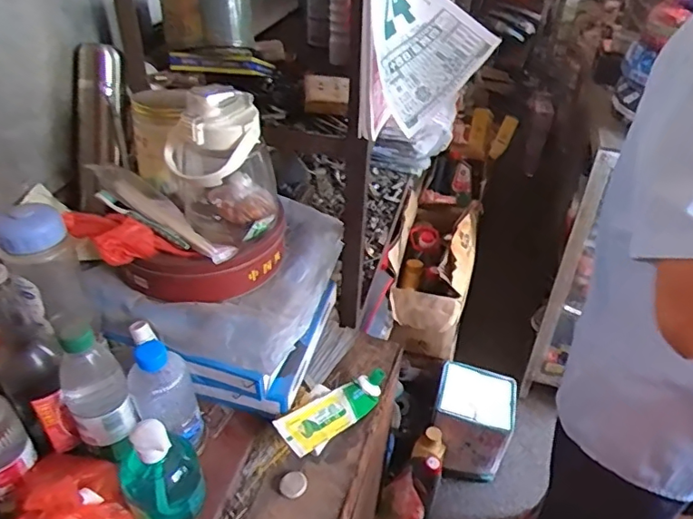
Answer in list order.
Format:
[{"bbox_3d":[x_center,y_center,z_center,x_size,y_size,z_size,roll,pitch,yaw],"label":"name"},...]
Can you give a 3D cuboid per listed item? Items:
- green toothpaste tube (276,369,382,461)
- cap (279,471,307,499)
[{"bbox_3d":[-0.016,0.204,0.734,0.175,0.038,0.057,-29,47,-34],"label":"green toothpaste tube"},{"bbox_3d":[-0.067,0.285,0.680,0.034,0.009,0.033,1,37,-1],"label":"cap"}]

